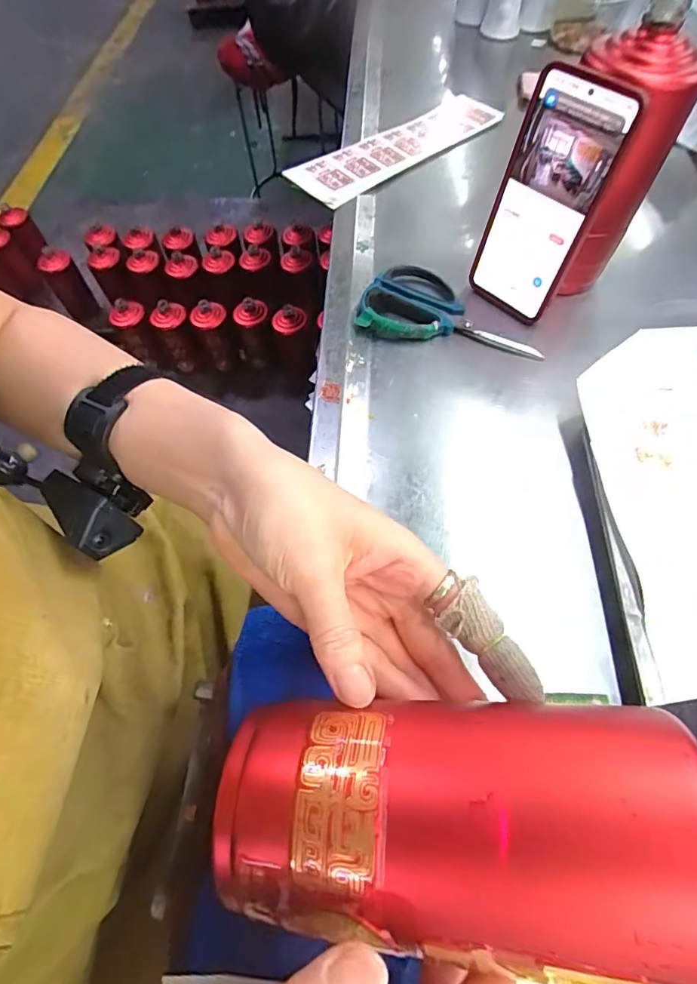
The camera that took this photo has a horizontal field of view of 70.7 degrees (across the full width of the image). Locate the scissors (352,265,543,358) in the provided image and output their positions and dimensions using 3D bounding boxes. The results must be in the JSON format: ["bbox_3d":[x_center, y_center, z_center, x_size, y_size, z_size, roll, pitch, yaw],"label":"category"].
[{"bbox_3d":[0.094,-0.163,0.441,0.159,0.012,0.088,17,63,12],"label":"scissors"}]

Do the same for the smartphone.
[{"bbox_3d":[0.153,-0.227,0.395,0.012,0.167,0.081,-32,62,-33],"label":"smartphone"}]

